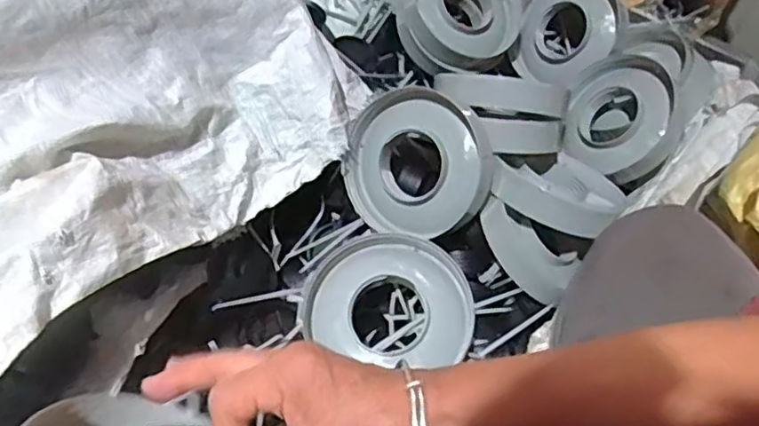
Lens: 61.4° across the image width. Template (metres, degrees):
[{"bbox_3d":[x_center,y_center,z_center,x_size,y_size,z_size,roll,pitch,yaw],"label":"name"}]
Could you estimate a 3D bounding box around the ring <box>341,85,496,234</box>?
[{"bbox_3d":[0.035,-0.050,0.655,0.155,0.024,0.146,2,96,21],"label":"ring"}]

